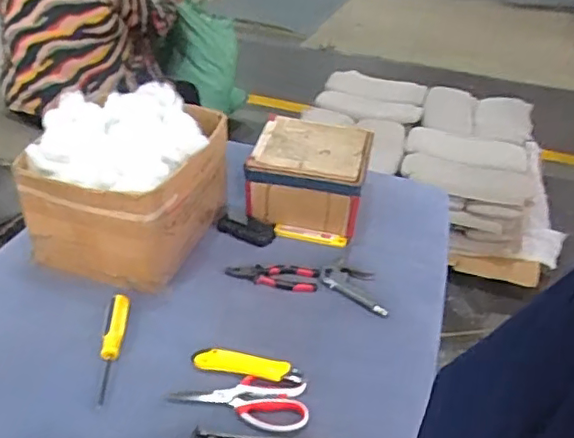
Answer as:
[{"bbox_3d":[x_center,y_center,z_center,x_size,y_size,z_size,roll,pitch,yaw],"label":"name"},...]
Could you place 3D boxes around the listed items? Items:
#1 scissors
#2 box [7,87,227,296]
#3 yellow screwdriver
[{"bbox_3d":[-0.064,0.243,0.804,0.185,0.019,0.075,8,34,5],"label":"scissors"},{"bbox_3d":[-0.272,-0.063,1.021,0.276,0.236,0.281,10,35,9],"label":"box"},{"bbox_3d":[-0.253,0.182,0.856,0.035,0.035,0.188,0,34,-6],"label":"yellow screwdriver"}]

